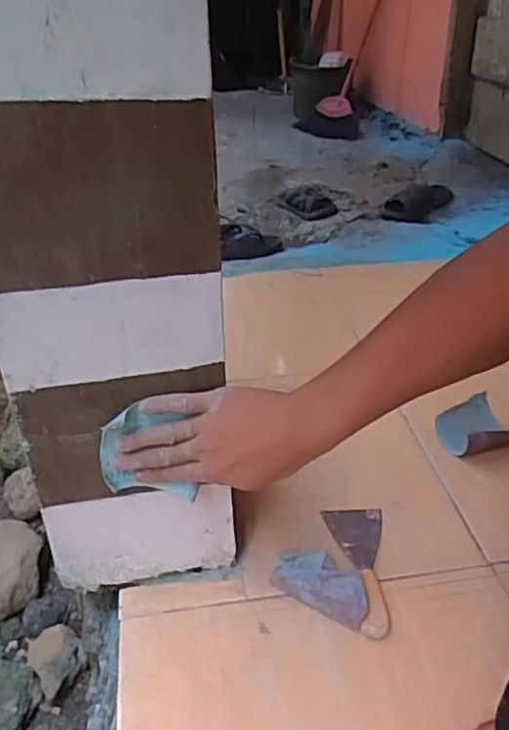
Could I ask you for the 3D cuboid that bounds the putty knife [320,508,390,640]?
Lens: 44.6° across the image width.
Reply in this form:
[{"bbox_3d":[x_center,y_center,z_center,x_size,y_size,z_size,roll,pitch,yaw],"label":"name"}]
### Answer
[{"bbox_3d":[0.111,0.210,0.663,0.066,0.034,0.177,1,32,4],"label":"putty knife"}]

